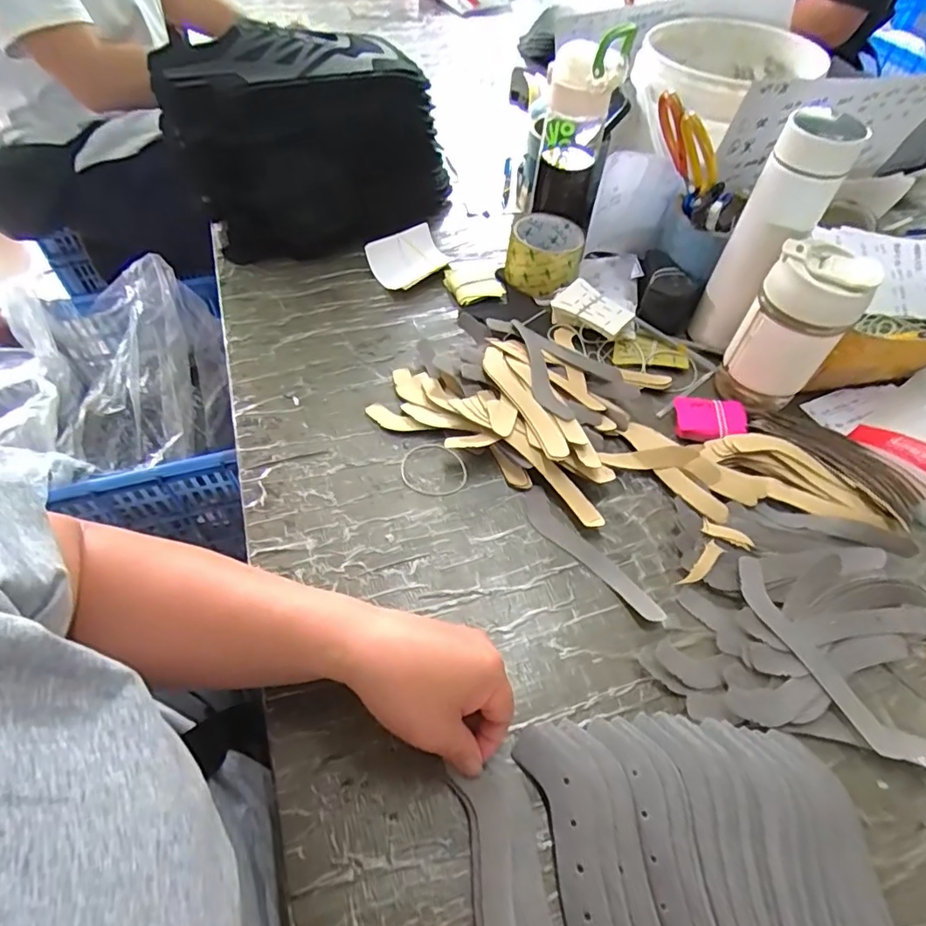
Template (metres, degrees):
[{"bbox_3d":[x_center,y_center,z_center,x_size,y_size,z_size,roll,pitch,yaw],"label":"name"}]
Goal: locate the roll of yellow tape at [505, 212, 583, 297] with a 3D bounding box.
[{"bbox_3d":[0.099,-0.248,0.647,0.084,0.059,0.086,2,52,-3],"label":"roll of yellow tape"}]

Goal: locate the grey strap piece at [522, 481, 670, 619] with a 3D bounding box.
[{"bbox_3d":[0.103,0.076,0.454,0.031,0.006,0.150,-31,60,-24],"label":"grey strap piece"}]

